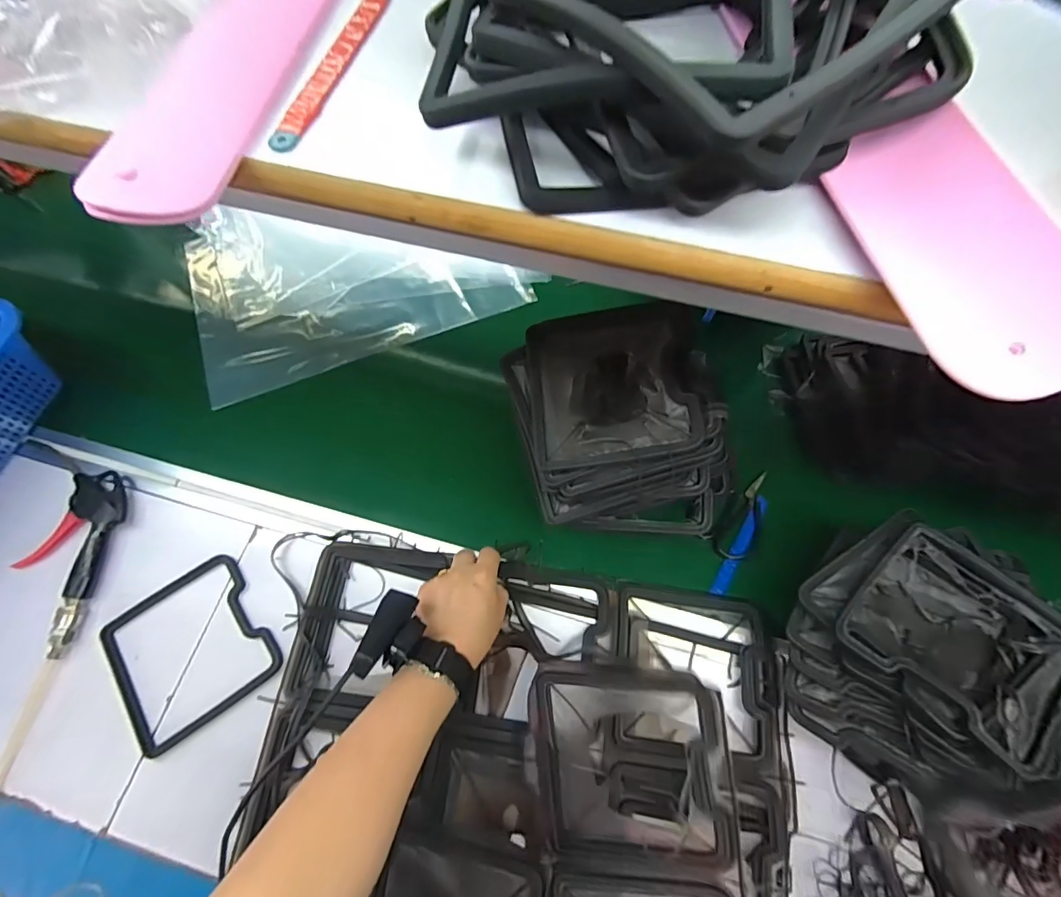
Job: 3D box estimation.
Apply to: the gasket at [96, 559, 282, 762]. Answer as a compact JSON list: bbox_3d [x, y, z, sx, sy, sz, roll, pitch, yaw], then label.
[{"bbox_3d":[-0.357,0.206,0.495,0.150,0.008,0.154,-34,71,-13],"label":"gasket"}]

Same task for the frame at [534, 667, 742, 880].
[{"bbox_3d":[0.084,0.273,0.407,0.164,0.023,0.162,-5,82,12],"label":"frame"}]

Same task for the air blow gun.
[{"bbox_3d":[-0.533,0.101,0.537,0.133,0.023,0.246,-4,68,-1],"label":"air blow gun"}]

